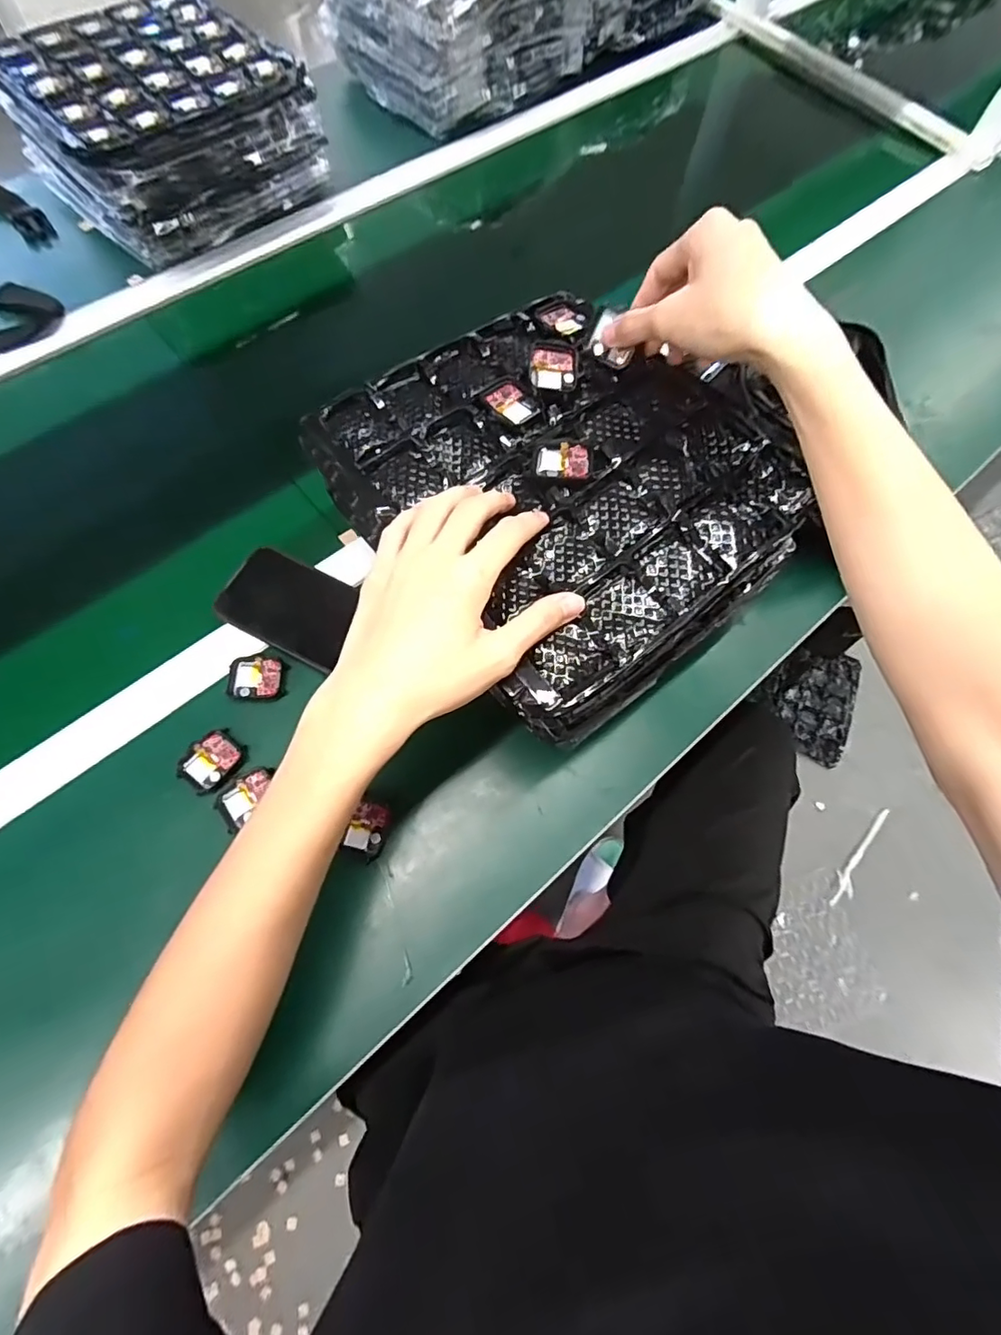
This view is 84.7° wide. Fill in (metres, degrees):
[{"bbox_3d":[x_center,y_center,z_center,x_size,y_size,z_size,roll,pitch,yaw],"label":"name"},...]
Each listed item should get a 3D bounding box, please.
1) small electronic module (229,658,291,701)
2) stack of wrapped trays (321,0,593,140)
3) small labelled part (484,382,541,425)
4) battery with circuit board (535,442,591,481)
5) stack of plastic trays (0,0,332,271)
[{"bbox_3d":[-0.204,0.009,0.464,0.045,0.010,0.036,-2,68,-2],"label":"small electronic module"},{"bbox_3d":[-0.059,-0.937,0.782,0.306,0.133,0.246,-42,75,-16],"label":"stack of wrapped trays"},{"bbox_3d":[0.007,-0.200,0.415,0.031,0.008,0.039,-38,74,-15],"label":"small labelled part"},{"bbox_3d":[0.046,-0.148,0.394,0.041,0.004,0.032,5,68,0],"label":"battery with circuit board"},{"bbox_3d":[-0.407,-0.652,0.664,0.281,0.117,0.274,43,73,14],"label":"stack of plastic trays"}]

